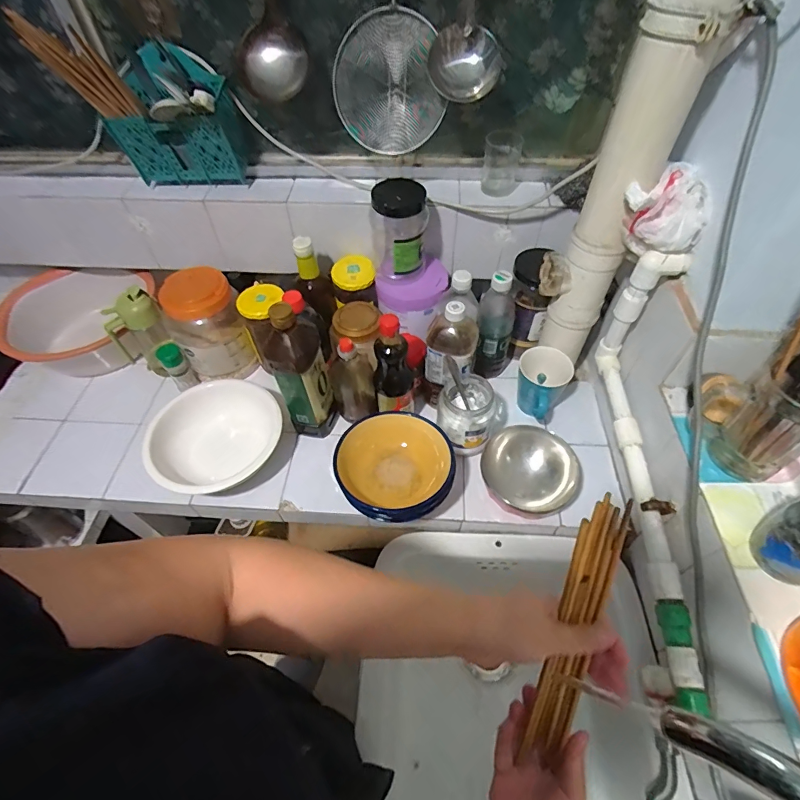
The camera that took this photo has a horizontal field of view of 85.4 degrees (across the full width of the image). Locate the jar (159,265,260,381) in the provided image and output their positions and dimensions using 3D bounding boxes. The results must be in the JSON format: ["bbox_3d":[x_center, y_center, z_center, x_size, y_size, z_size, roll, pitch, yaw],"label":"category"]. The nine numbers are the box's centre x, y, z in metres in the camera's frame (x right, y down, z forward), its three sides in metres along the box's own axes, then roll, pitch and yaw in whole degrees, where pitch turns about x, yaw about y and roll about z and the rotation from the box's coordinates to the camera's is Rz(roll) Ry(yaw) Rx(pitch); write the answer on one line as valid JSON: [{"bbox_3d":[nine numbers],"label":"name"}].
[{"bbox_3d":[-0.367,-0.143,0.828,0.120,0.195,0.121,-1,53,1],"label":"jar"}]

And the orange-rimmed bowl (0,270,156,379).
[{"bbox_3d":[-0.673,-0.142,0.905,0.313,0.140,0.228,-2,53,0],"label":"orange-rimmed bowl"}]

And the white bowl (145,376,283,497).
[{"bbox_3d":[-0.301,0.073,0.746,0.209,0.087,0.197,-1,53,1],"label":"white bowl"}]

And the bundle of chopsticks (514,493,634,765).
[{"bbox_3d":[0.148,0.205,0.368,0.041,0.265,0.021,10,15,9],"label":"bundle of chopsticks"}]

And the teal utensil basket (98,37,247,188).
[{"bbox_3d":[-0.365,-0.439,0.705,0.186,0.180,0.117,0,53,2],"label":"teal utensil basket"}]

